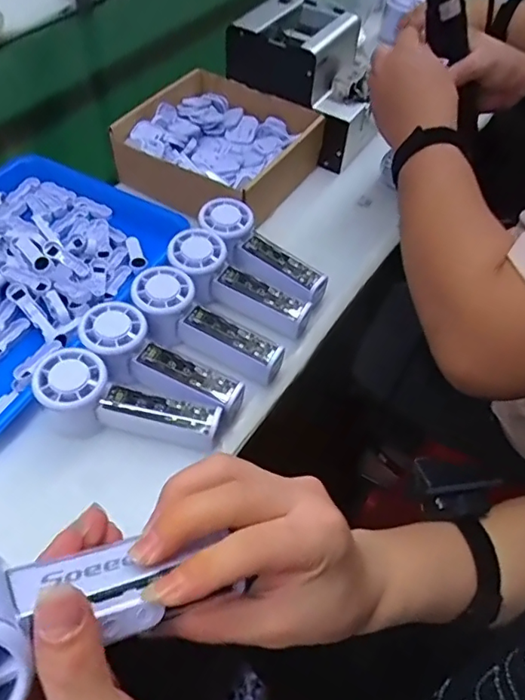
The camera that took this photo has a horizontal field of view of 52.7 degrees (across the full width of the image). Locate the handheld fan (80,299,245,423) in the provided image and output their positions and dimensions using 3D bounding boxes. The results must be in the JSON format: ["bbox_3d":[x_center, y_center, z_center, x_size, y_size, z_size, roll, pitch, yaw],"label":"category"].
[{"bbox_3d":[-0.091,0.012,0.469,0.153,0.041,0.056,30,56,4],"label":"handheld fan"}]

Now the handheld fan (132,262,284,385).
[{"bbox_3d":[-0.054,-0.022,0.500,0.155,0.041,0.056,34,57,5],"label":"handheld fan"}]

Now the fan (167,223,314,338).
[{"bbox_3d":[-0.025,-0.064,0.532,0.157,0.045,0.057,34,57,5],"label":"fan"}]

